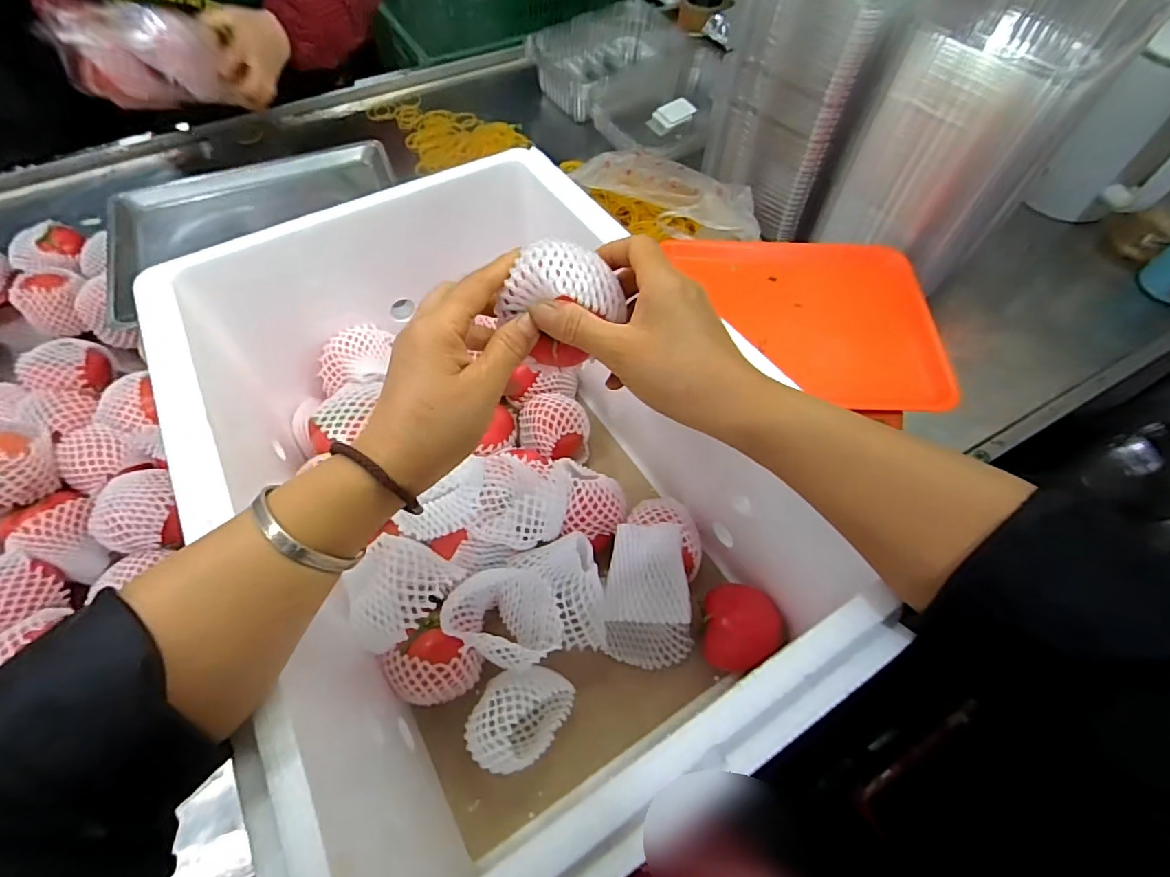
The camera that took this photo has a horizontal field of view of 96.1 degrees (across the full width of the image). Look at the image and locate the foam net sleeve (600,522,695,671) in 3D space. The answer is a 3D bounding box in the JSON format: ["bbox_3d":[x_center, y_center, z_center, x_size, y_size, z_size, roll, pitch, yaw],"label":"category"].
[{"bbox_3d":[0.053,0.132,0.443,0.073,0.070,0.100,1,61,-2],"label":"foam net sleeve"}]

